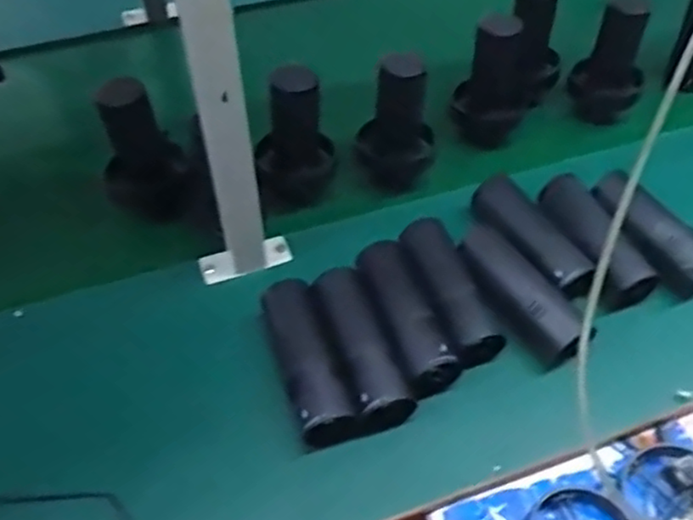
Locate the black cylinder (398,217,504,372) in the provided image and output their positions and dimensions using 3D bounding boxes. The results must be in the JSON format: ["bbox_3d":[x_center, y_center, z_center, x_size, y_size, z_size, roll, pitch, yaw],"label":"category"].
[{"bbox_3d":[0.105,0.029,0.716,0.059,0.047,0.165,-15,52,-13],"label":"black cylinder"}]

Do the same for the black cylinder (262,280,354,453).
[{"bbox_3d":[-0.040,0.093,0.657,0.050,0.045,0.159,-15,52,-12],"label":"black cylinder"}]

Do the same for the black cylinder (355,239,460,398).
[{"bbox_3d":[0.057,0.053,0.695,0.062,0.050,0.170,-14,52,-11],"label":"black cylinder"}]

